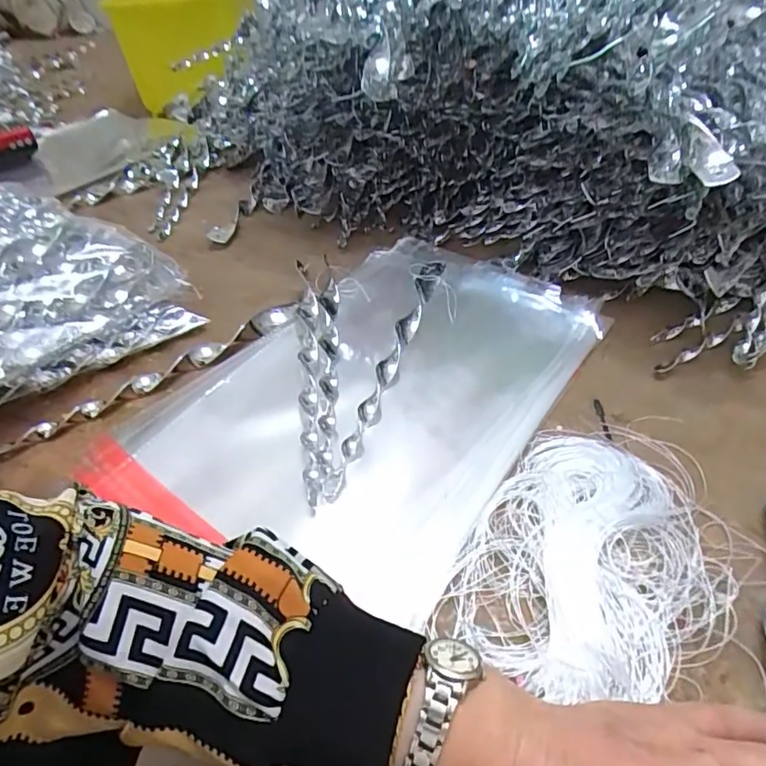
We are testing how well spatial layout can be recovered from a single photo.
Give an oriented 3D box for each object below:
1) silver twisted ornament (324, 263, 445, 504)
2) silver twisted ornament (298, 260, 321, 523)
[{"bbox_3d":[0.010,-0.021,0.471,0.019,0.019,0.285,9,44,14],"label":"silver twisted ornament"},{"bbox_3d":[-0.061,-0.019,0.467,0.022,0.013,0.280,-7,43,-2],"label":"silver twisted ornament"}]

